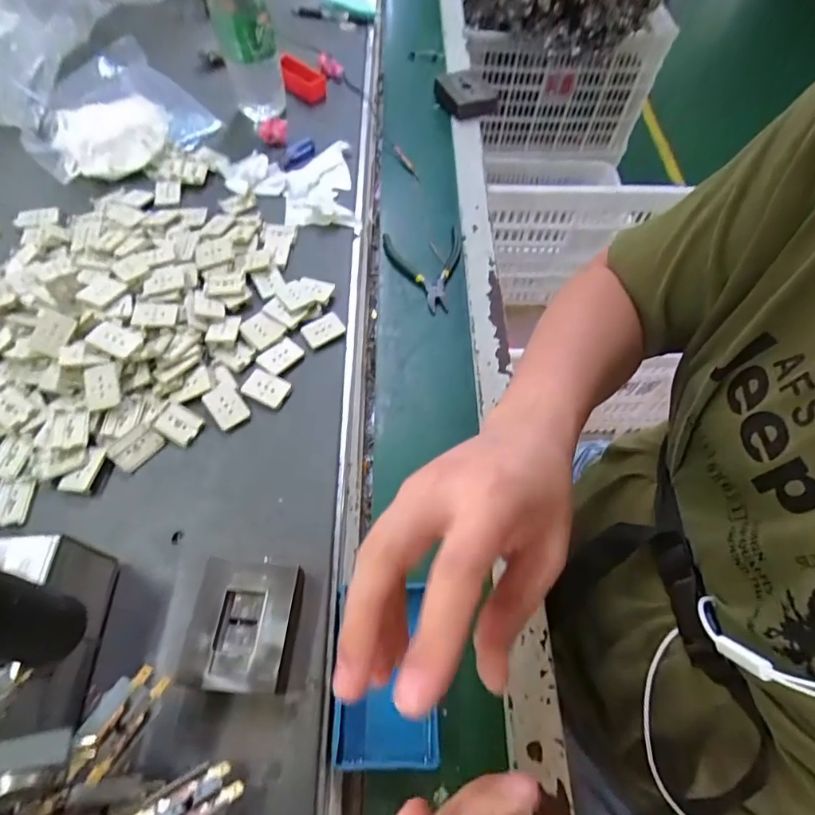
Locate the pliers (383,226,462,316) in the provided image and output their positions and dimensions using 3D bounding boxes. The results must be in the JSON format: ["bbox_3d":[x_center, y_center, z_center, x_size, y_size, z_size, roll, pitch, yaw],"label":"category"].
[{"bbox_3d":[0.027,-0.159,0.567,0.091,0.015,0.117,-9,61,-8],"label":"pliers"}]

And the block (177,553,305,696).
[{"bbox_3d":[-0.111,0.147,0.343,0.068,0.029,0.083,7,60,1],"label":"block"}]

